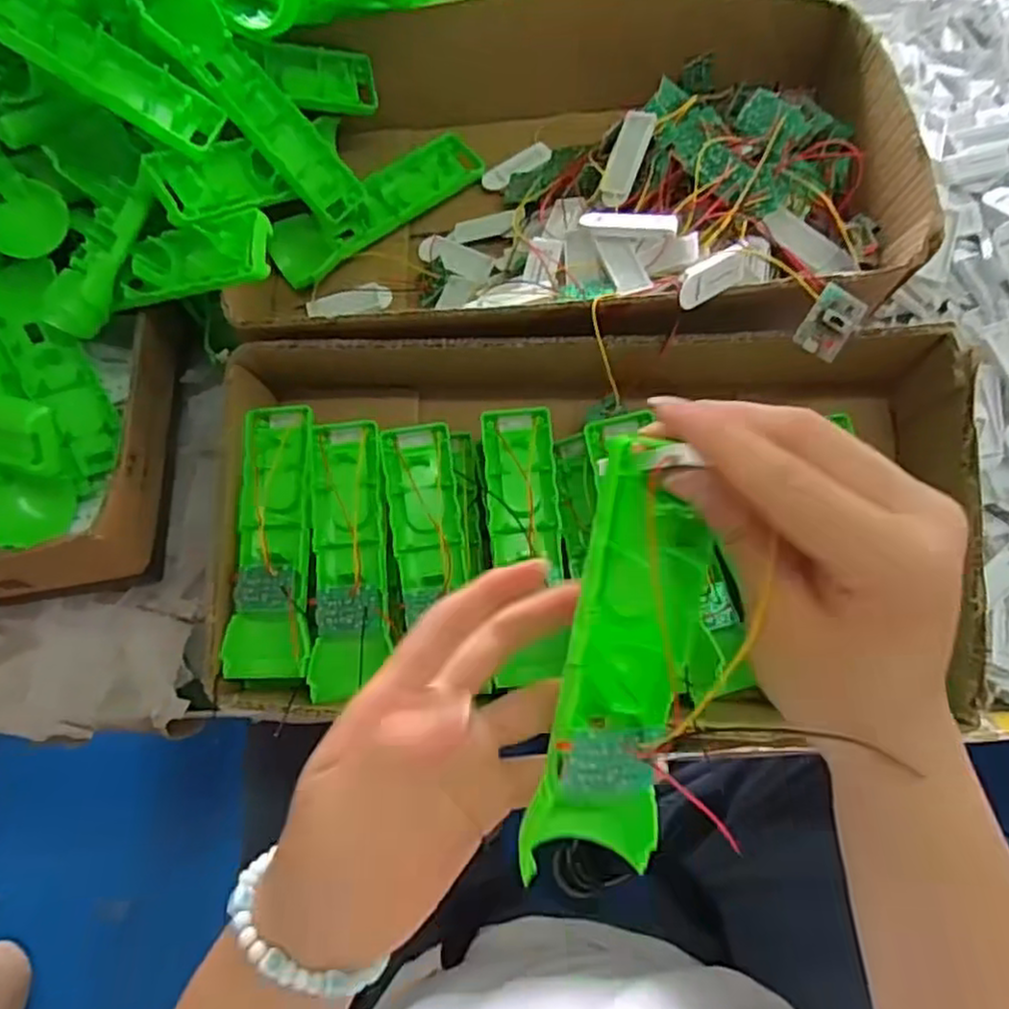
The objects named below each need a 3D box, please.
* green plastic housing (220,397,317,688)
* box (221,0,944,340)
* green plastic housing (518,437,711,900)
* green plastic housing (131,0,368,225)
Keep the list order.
[{"bbox_3d":[-0.137,0.022,0.423,0.046,0.020,0.166,-1,78,1],"label":"green plastic housing"},{"bbox_3d":[0.038,-0.212,0.476,0.420,0.087,0.265,1,65,3],"label":"box"},{"bbox_3d":[0.040,0.056,0.244,0.045,0.029,0.155,8,102,6],"label":"green plastic housing"},{"bbox_3d":[-0.155,-0.253,0.457,0.155,0.019,0.045,46,69,-21],"label":"green plastic housing"}]

